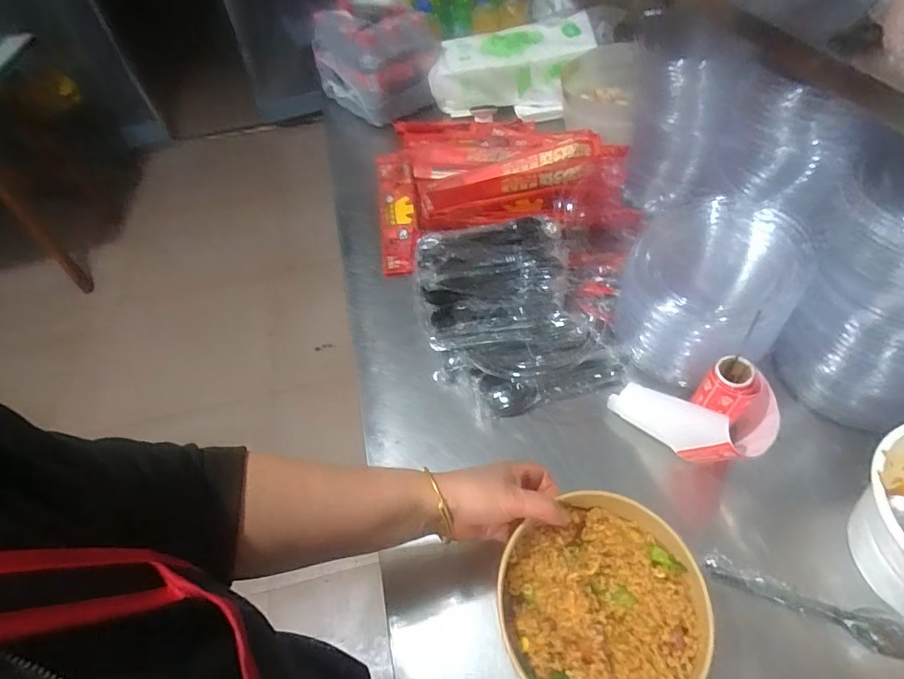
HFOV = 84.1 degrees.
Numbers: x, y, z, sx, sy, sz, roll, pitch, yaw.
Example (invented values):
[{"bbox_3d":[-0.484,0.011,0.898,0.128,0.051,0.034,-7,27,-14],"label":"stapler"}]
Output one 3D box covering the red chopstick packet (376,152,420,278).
[{"bbox_3d":[-0.085,-0.198,0.787,0.061,0.021,0.235,-13,62,7],"label":"red chopstick packet"}]

